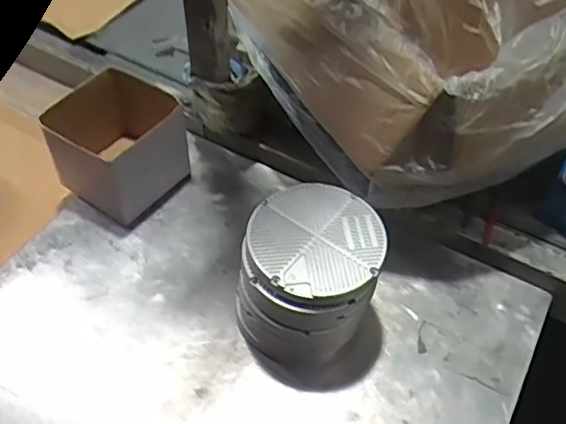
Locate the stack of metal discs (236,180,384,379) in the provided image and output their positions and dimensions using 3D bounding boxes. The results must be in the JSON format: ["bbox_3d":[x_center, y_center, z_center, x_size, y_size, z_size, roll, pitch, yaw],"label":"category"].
[{"bbox_3d":[0.032,0.080,0.665,0.148,0.148,0.162,18,51,14],"label":"stack of metal discs"}]

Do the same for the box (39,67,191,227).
[{"bbox_3d":[-0.219,-0.088,0.803,0.151,0.126,0.148,30,55,23],"label":"box"}]

